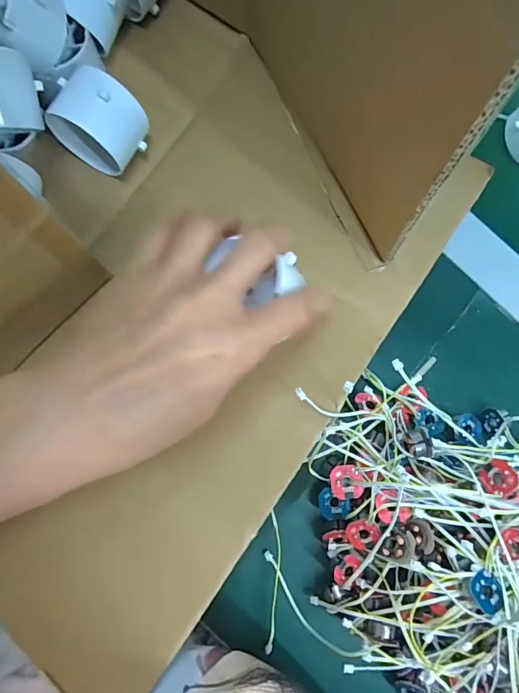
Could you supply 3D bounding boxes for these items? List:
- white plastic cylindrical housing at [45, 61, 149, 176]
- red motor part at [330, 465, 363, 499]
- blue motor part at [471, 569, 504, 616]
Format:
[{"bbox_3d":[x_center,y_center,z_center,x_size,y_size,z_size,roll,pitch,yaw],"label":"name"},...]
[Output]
[{"bbox_3d":[-0.094,-0.131,0.253,0.048,0.048,0.043,38,82,3],"label":"white plastic cylindrical housing"},{"bbox_3d":[0.053,0.081,0.253,0.019,0.004,0.019,1,74,-2],"label":"red motor part"},{"bbox_3d":[0.120,0.129,0.220,0.017,0.004,0.019,-4,62,-10],"label":"blue motor part"}]

